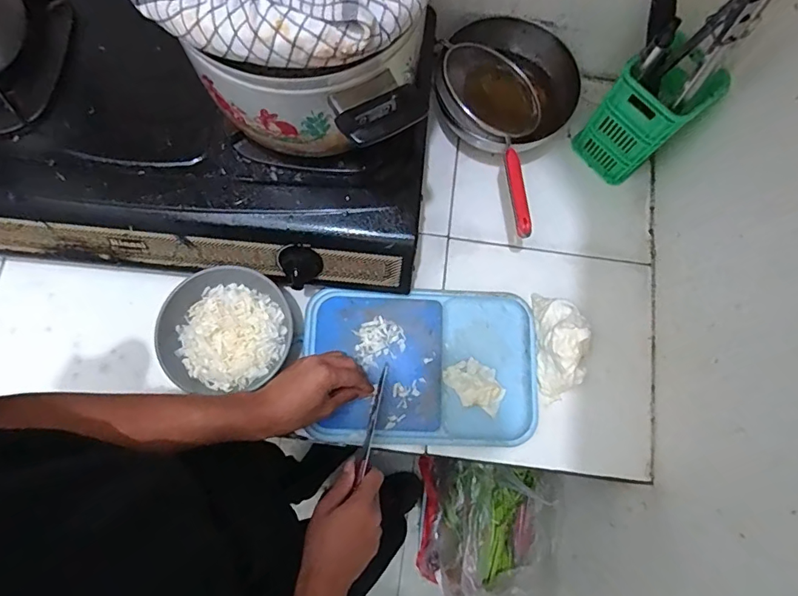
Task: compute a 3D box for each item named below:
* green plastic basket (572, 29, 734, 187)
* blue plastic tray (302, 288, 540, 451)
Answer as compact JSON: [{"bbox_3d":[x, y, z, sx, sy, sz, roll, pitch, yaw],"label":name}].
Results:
[{"bbox_3d":[0.328,-0.242,0.642,0.092,0.178,0.090,-36,80,-9],"label":"green plastic basket"},{"bbox_3d":[0.033,0.091,0.630,0.293,0.029,0.200,1,77,-1],"label":"blue plastic tray"}]

